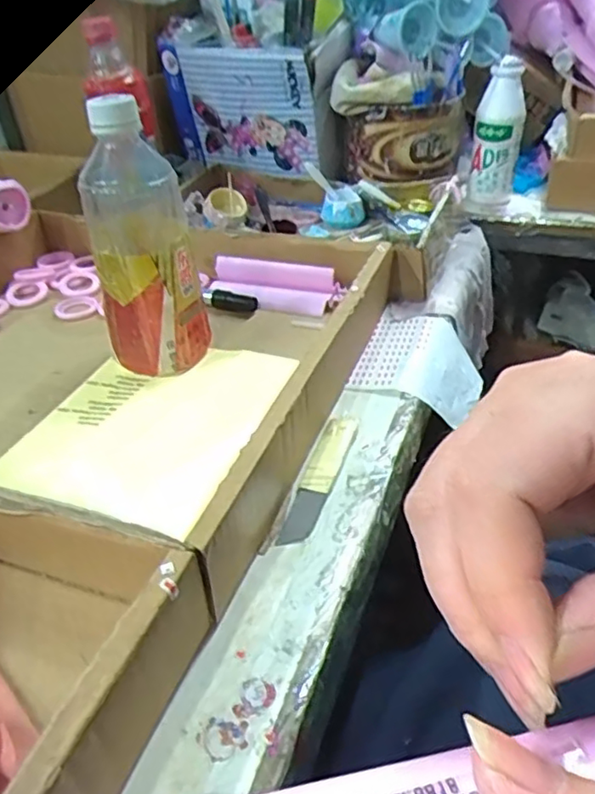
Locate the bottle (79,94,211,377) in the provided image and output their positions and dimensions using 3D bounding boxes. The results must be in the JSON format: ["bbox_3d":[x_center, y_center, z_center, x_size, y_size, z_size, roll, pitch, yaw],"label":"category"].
[{"bbox_3d":[-0.107,-0.103,0.433,0.070,0.183,0.068,-10,38,-9],"label":"bottle"}]

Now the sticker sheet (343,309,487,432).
[{"bbox_3d":[0.098,-0.025,0.492,0.089,0.030,0.108,10,39,16],"label":"sticker sheet"}]

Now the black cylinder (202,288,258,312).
[{"bbox_3d":[-0.060,-0.083,0.543,0.051,0.013,0.015,10,39,16],"label":"black cylinder"}]

